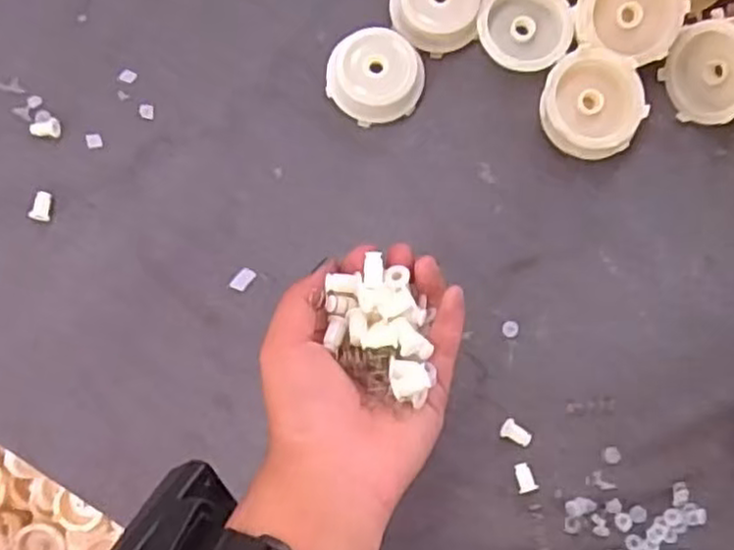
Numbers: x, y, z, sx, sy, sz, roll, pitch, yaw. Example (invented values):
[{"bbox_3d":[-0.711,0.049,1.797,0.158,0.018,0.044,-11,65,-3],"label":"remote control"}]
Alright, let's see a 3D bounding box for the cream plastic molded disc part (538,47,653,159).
[{"bbox_3d":[0.132,-0.101,0.431,0.059,0.016,0.059,1,93,13],"label":"cream plastic molded disc part"}]

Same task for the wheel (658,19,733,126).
[{"bbox_3d":[0.204,-0.119,0.437,0.018,0.053,0.057,-14,81,-36],"label":"wheel"}]

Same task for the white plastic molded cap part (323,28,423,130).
[{"bbox_3d":[0.006,-0.118,0.442,0.055,0.018,0.053,0,82,-1],"label":"white plastic molded cap part"}]

